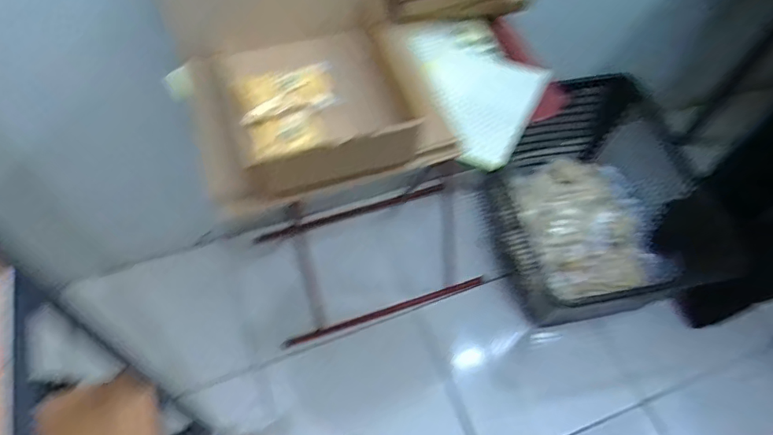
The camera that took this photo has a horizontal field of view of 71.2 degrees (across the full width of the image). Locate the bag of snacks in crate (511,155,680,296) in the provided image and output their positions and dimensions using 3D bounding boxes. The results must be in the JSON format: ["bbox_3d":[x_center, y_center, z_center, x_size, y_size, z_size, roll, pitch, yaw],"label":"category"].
[{"bbox_3d":[0.488,0.018,1.363,0.328,0.127,0.403,-13,59,-10],"label":"bag of snacks in crate"}]

